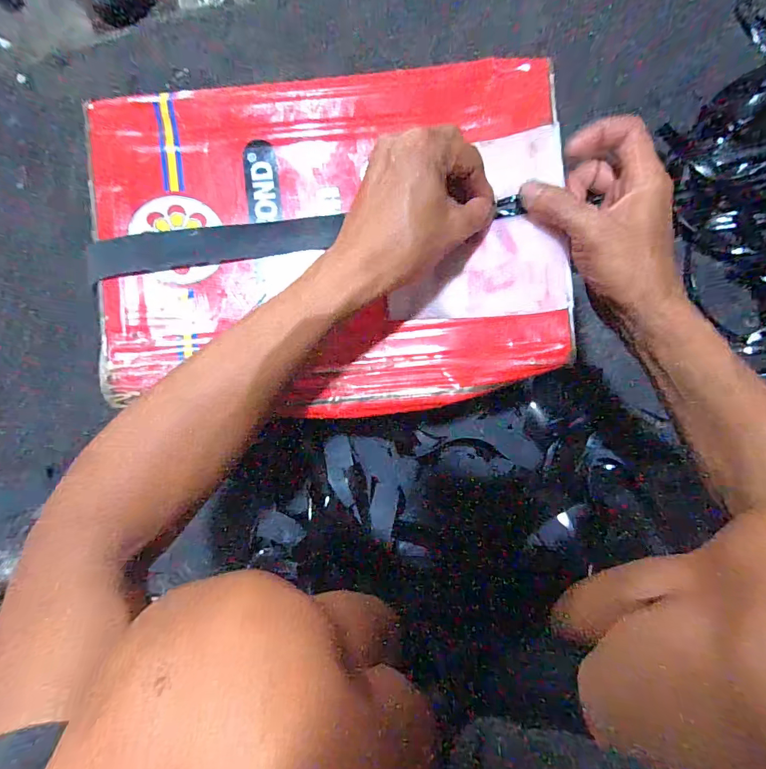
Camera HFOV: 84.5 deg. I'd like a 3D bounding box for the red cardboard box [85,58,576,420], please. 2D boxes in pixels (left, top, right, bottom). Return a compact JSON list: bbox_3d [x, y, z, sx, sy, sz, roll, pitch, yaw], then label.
[{"bbox_3d":[-0.039,-0.105,0.324,0.337,0.060,0.250,-5,82,-1],"label":"red cardboard box"}]

